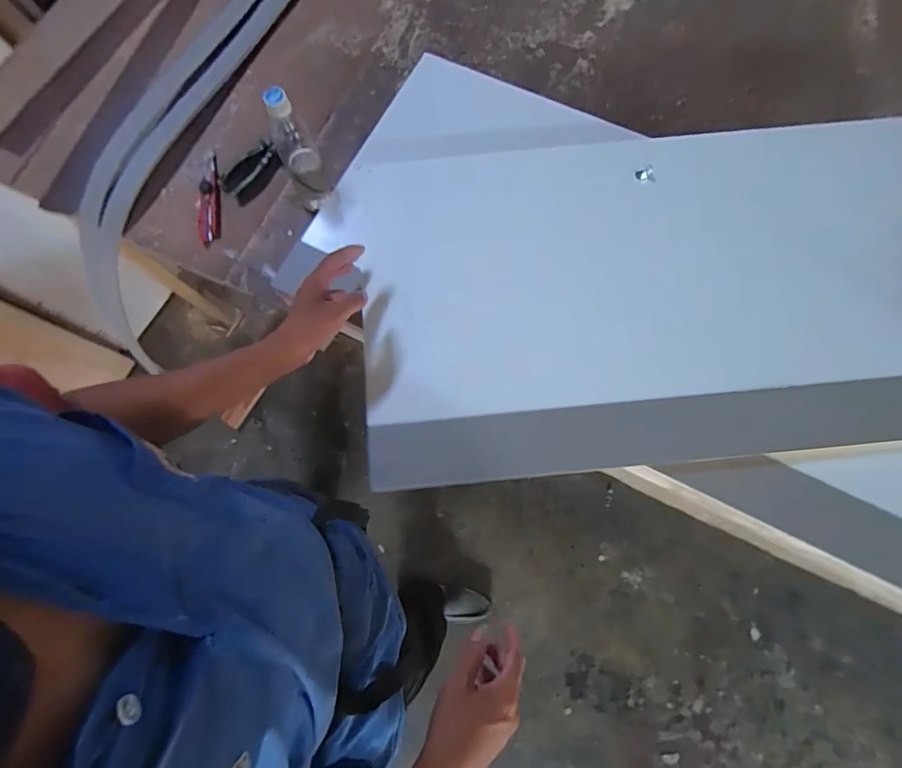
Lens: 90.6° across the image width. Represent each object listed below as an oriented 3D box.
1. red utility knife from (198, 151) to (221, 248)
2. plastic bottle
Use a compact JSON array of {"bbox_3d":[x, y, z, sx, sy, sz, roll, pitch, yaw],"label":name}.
[{"bbox_3d":[-0.414,-0.318,0.759,0.037,0.023,0.178,-7,76,0],"label":"red utility knife"},{"bbox_3d":[-0.227,-0.340,0.651,0.055,0.188,0.076,-24,76,-5],"label":"plastic bottle"}]

